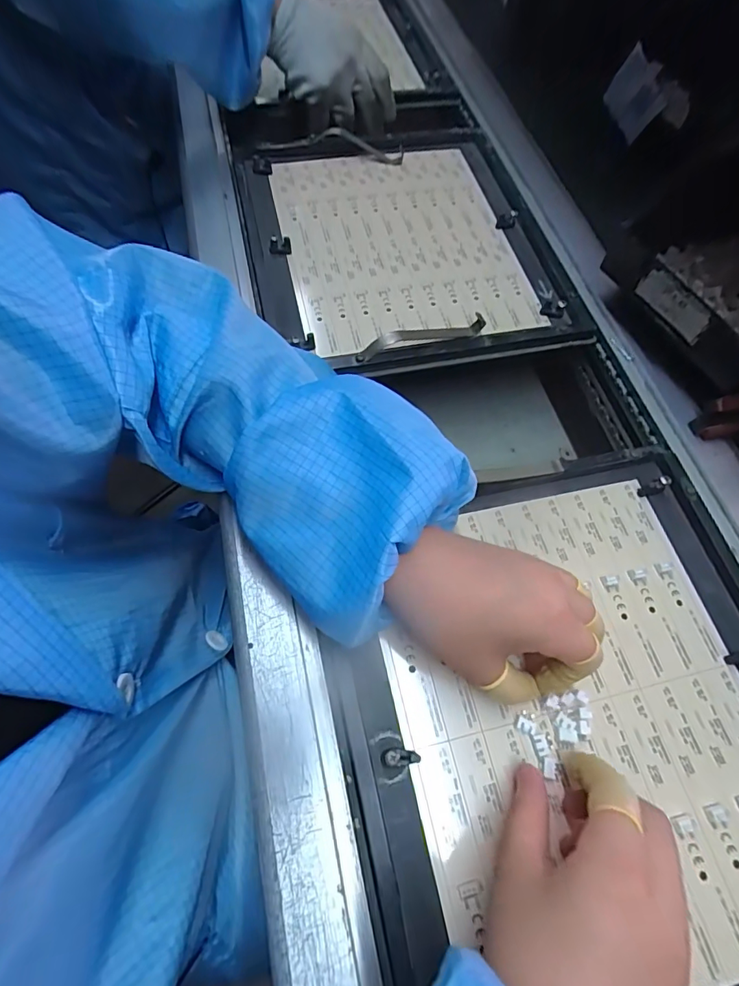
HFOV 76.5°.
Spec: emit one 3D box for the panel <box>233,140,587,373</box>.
[{"bbox_3d":[0.022,-0.252,0.461,0.270,0.030,0.331,-10,65,-8],"label":"panel"}]

